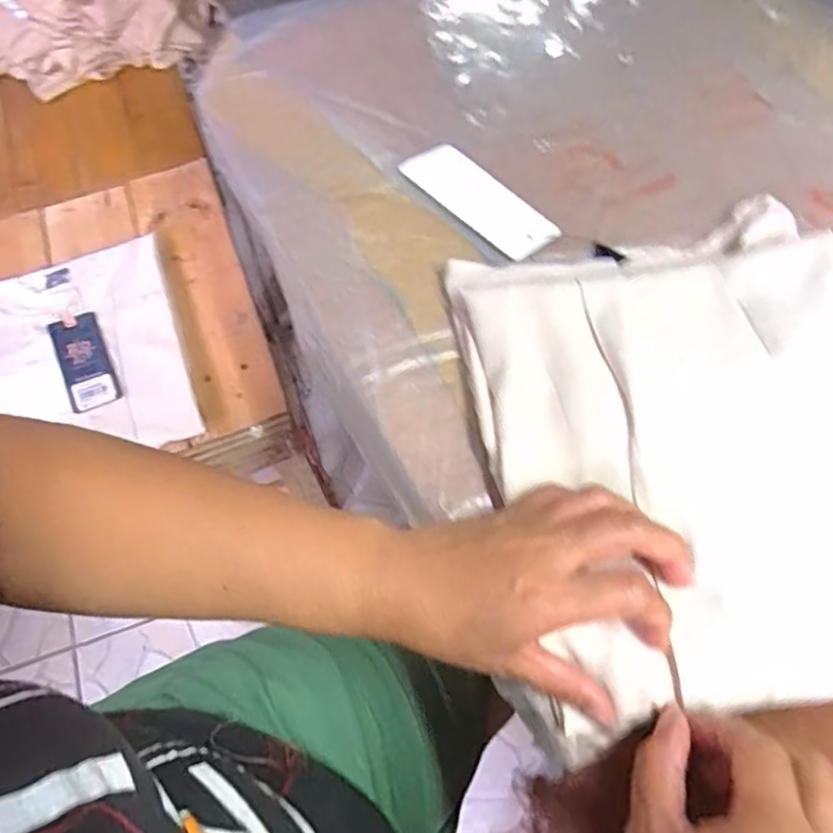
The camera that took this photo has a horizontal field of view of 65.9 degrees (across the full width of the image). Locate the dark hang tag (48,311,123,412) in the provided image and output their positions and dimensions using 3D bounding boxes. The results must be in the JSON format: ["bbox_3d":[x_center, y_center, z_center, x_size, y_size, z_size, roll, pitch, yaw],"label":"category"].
[{"bbox_3d":[-0.318,-0.053,0.617,0.044,0.007,0.120,-21,59,-20],"label":"dark hang tag"}]

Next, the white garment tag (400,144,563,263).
[{"bbox_3d":[0.044,-0.153,0.452,0.043,0.005,0.120,-41,69,-16],"label":"white garment tag"}]

